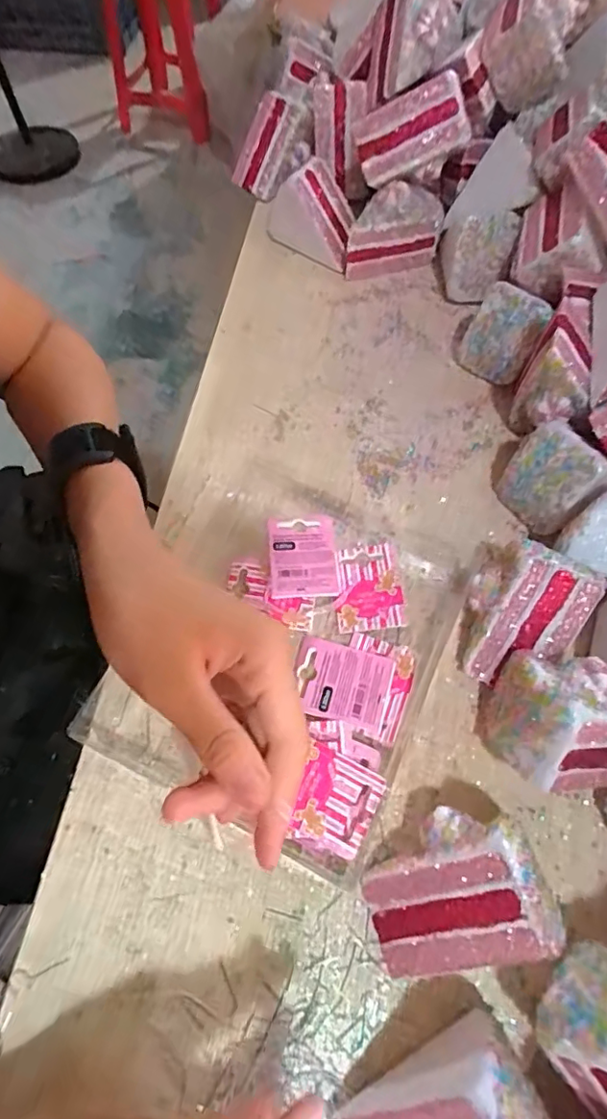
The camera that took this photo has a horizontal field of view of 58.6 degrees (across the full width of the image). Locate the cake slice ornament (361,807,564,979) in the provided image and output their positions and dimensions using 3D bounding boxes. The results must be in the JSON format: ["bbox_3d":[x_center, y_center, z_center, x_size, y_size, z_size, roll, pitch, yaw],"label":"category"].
[{"bbox_3d":[0.070,0.159,0.262,0.078,0.062,0.065,-17,64,-9],"label":"cake slice ornament"}]

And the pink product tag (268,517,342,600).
[{"bbox_3d":[0.000,-0.002,0.364,0.046,0.008,0.058,0,72,-9],"label":"pink product tag"}]

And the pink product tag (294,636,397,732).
[{"bbox_3d":[0.023,0.074,0.324,0.057,0.004,0.045,15,68,4],"label":"pink product tag"}]

